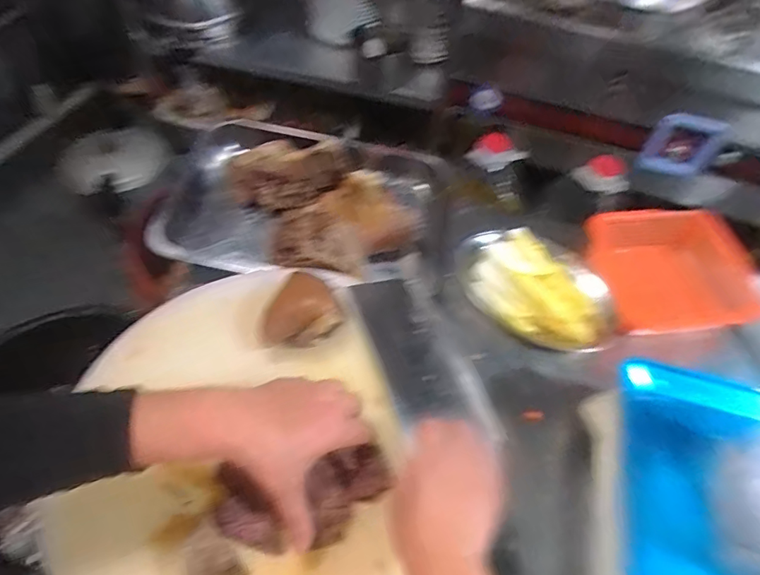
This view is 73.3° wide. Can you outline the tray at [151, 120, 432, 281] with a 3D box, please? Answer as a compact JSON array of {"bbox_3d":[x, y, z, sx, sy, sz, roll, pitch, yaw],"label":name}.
[{"bbox_3d":[-0.100,-0.112,0.685,0.342,0.076,0.252,5,54,0],"label":"tray"}]

